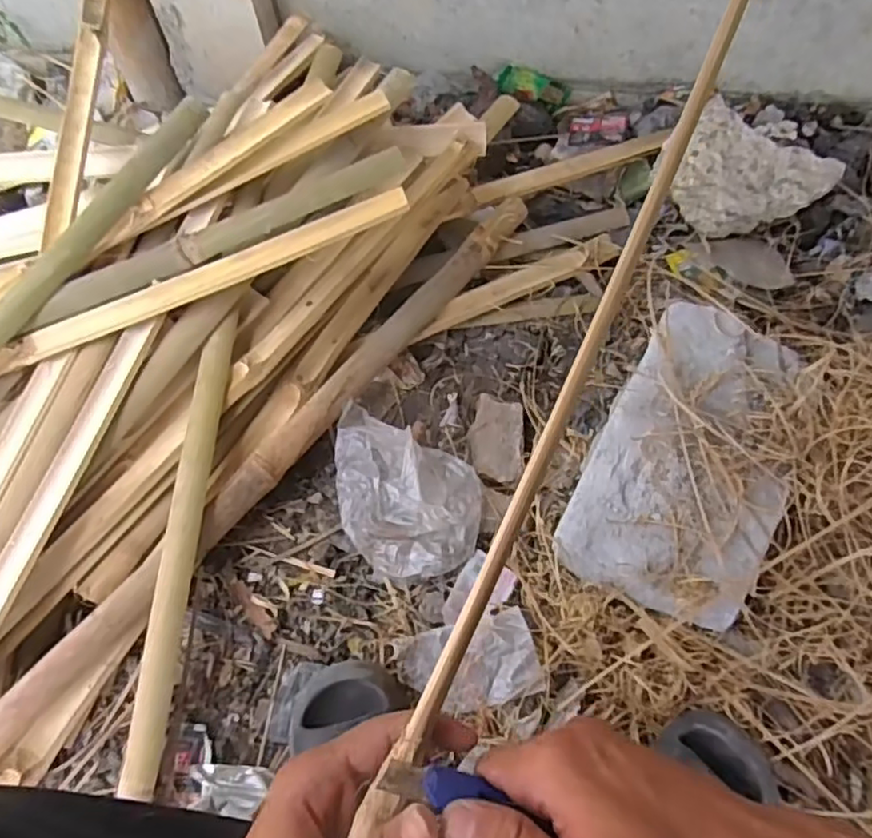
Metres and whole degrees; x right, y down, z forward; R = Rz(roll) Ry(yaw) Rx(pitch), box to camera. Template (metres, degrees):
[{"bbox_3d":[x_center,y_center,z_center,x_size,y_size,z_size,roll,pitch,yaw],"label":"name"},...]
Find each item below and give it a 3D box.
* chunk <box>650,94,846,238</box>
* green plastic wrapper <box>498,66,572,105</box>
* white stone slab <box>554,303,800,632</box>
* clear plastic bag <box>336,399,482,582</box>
[{"bbox_3d":[0.437,-0.342,0.915,0.212,0.102,0.164,36,69,19],"label":"chunk"},{"bbox_3d":[0.161,-0.541,1.040,0.118,0.046,0.013,12,65,-9],"label":"green plastic wrapper"},{"bbox_3d":[0.285,0.033,0.714,0.195,0.070,0.342,22,65,14],"label":"white stone slab"},{"bbox_3d":[-0.034,0.081,0.755,0.168,0.068,0.203,-1,62,2],"label":"clear plastic bag"}]

